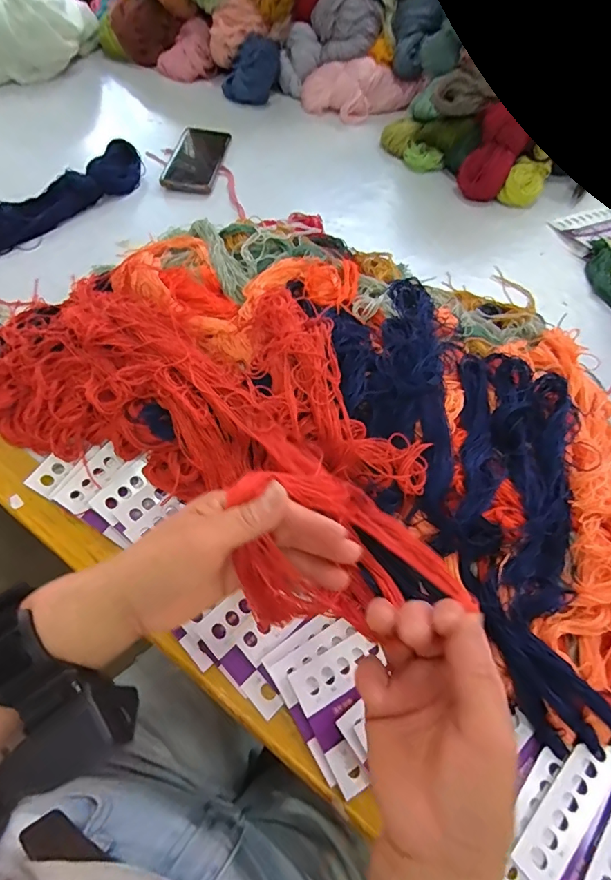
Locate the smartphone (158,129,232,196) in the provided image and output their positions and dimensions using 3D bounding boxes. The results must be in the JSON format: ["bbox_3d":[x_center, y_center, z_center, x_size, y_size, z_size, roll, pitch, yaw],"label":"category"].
[{"bbox_3d":[-0.166,-0.430,0.685,0.081,0.011,0.164,5,60,0],"label":"smartphone"}]

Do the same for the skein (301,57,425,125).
[{"bbox_3d":[0.099,-0.596,0.770,0.206,0.062,0.077,2,60,-1],"label":"skein"}]

